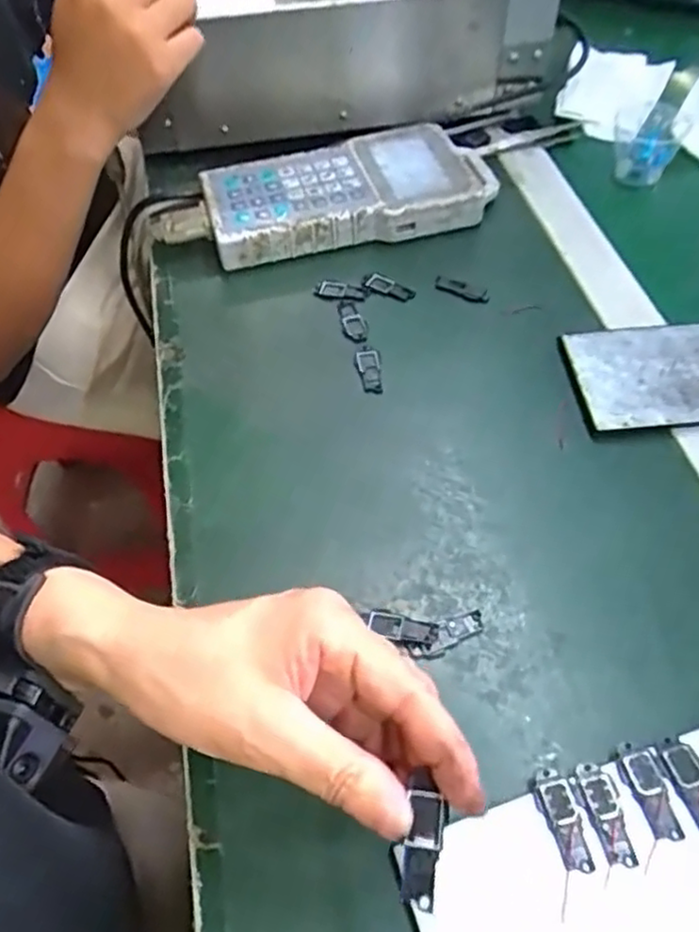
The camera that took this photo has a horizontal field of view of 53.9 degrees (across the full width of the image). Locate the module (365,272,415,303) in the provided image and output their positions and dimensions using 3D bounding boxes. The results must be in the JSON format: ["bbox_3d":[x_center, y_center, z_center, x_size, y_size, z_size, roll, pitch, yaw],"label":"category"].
[{"bbox_3d":[0.028,-0.127,0.491,0.034,0.004,0.015,31,62,23],"label":"module"}]

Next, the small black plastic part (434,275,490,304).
[{"bbox_3d":[0.079,-0.124,0.486,0.039,0.007,0.009,23,59,19],"label":"small black plastic part"}]

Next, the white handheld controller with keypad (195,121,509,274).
[{"bbox_3d":[0.000,-0.213,0.535,0.218,0.034,0.104,-13,55,-6],"label":"white handheld controller with keypad"}]

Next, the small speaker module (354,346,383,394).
[{"bbox_3d":[0.013,-0.064,0.448,0.016,0.010,0.036,-11,55,-4],"label":"small speaker module"}]

